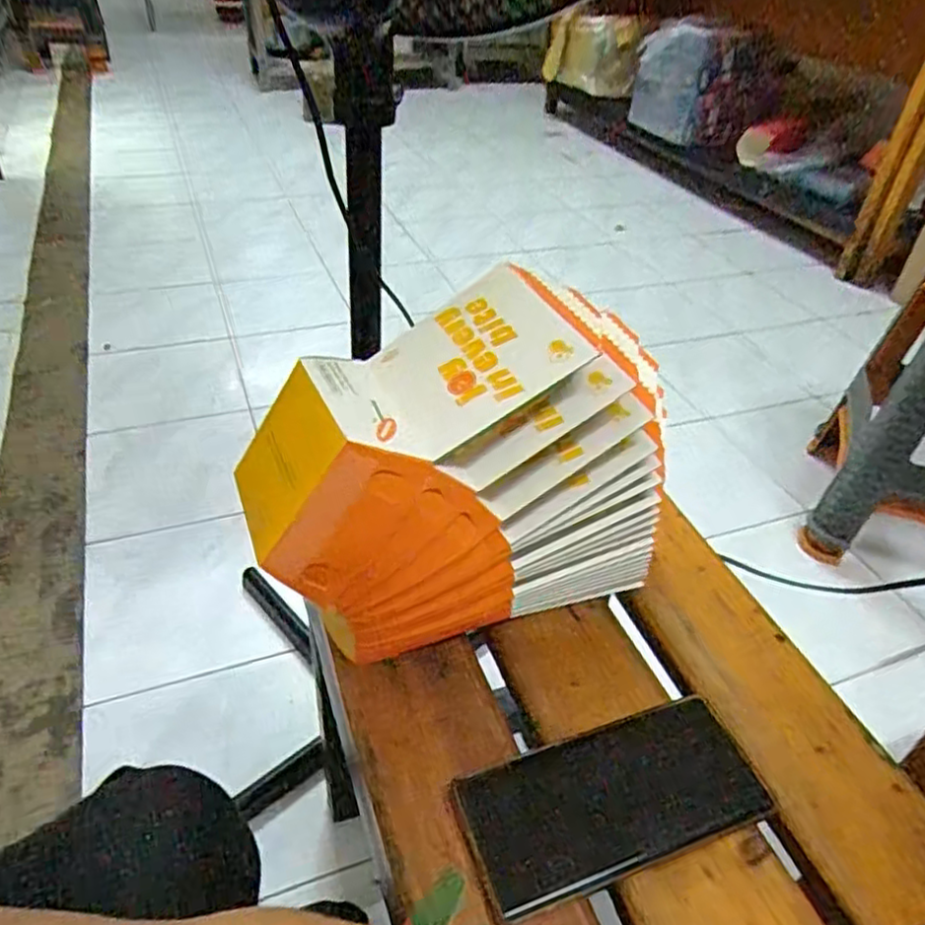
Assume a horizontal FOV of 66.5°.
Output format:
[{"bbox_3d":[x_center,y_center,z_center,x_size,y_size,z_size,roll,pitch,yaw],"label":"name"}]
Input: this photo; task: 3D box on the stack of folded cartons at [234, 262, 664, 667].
[{"bbox_3d":[-0.007,0.000,0.440,0.250,0.184,0.119,-13,43,-20],"label":"stack of folded cartons"}]

